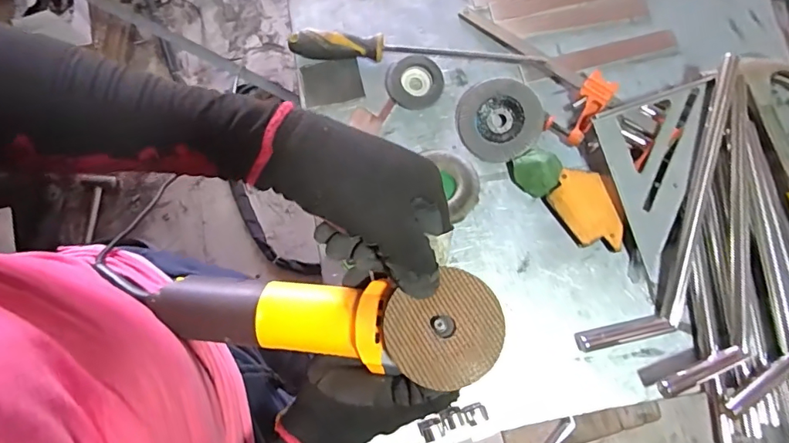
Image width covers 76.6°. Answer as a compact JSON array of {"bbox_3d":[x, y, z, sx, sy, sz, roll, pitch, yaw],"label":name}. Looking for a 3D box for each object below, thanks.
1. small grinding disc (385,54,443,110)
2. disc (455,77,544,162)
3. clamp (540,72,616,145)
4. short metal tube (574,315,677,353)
[{"bbox_3d":[0.024,-0.164,0.588,0.065,0.018,0.058,-13,78,-2],"label":"small grinding disc"},{"bbox_3d":[0.121,-0.117,0.575,0.092,0.009,0.092,0,90,14],"label":"disc"},{"bbox_3d":[0.214,-0.129,0.568,0.044,0.022,0.085,40,93,9],"label":"clamp"},{"bbox_3d":[0.241,0.117,0.526,0.093,0.022,0.021,-13,78,-2],"label":"short metal tube"}]

